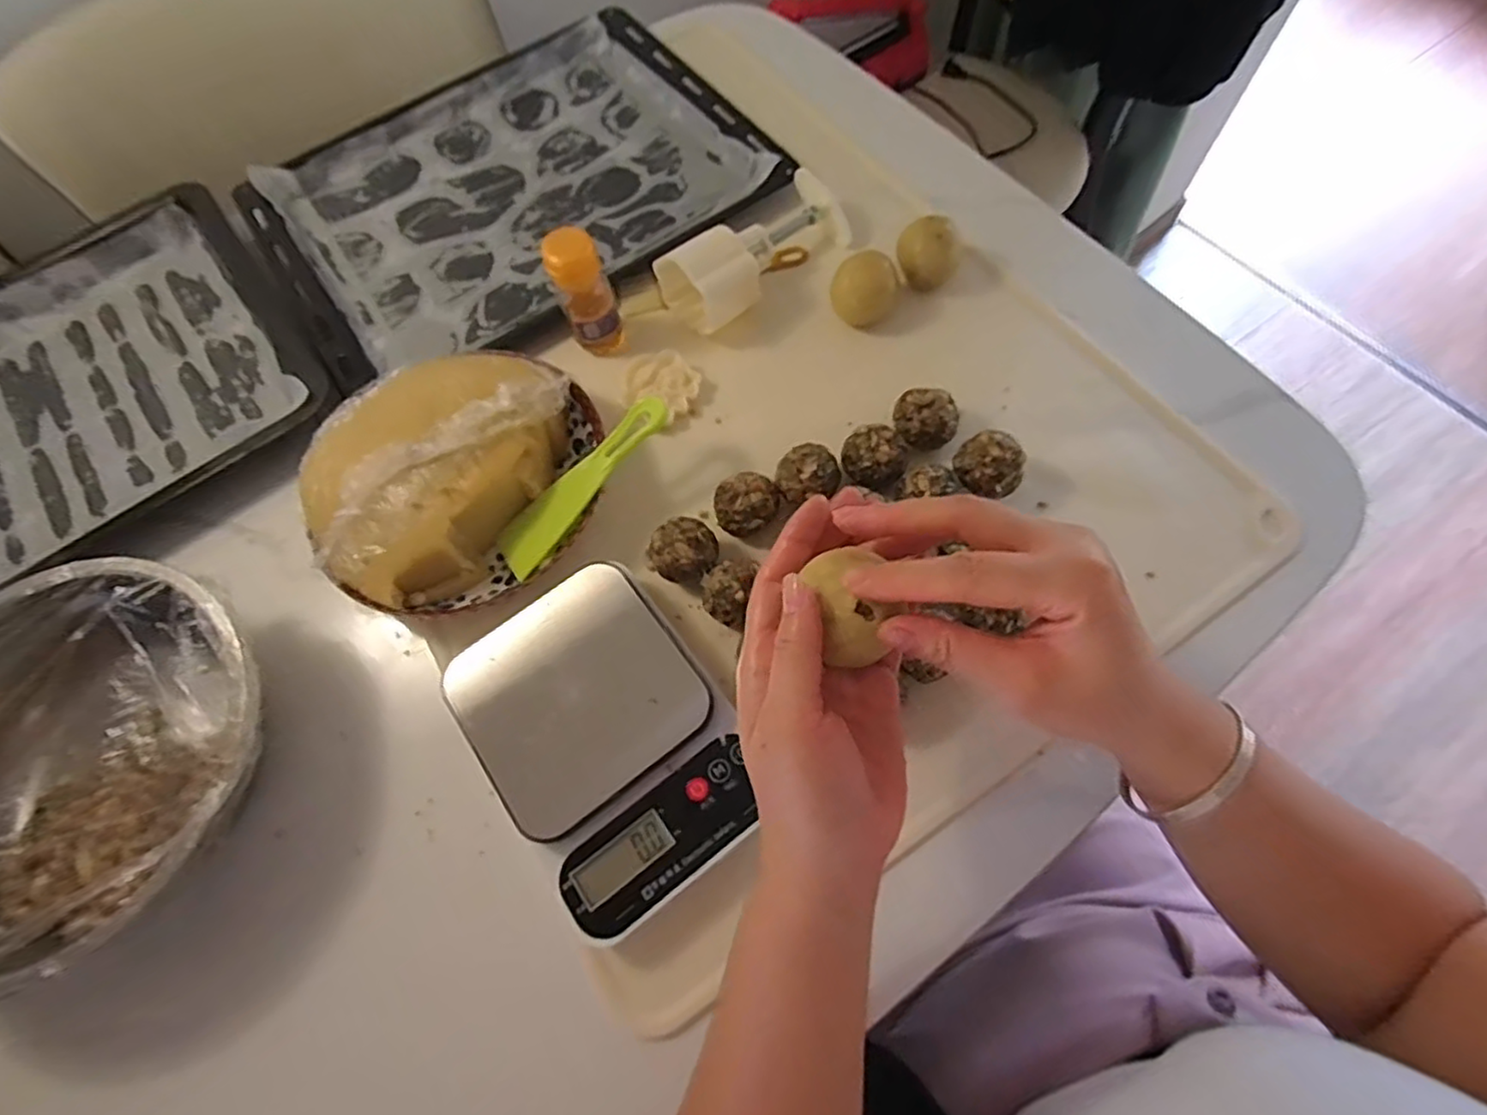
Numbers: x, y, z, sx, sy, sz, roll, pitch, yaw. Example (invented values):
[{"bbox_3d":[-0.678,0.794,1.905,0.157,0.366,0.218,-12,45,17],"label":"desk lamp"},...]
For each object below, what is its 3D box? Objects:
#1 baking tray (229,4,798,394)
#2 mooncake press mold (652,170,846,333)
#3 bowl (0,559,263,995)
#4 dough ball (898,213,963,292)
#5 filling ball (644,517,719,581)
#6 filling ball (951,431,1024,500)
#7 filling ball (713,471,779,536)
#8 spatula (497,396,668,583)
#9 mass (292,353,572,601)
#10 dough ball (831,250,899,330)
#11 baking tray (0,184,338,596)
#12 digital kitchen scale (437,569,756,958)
[{"bbox_3d":[-0.197,-0.319,0.581,0.391,0.026,0.294,-33,70,-10],"label":"baking tray"},{"bbox_3d":[0.012,-0.233,0.509,0.149,0.061,0.070,-38,71,-12],"label":"mooncake press mold"},{"bbox_3d":[-0.363,0.109,0.374,0.208,0.081,0.202,-1,68,2],"label":"bowl"},{"bbox_3d":[0.140,-0.228,0.508,0.043,0.044,0.043,-1,68,2],"label":"dough ball"},{"bbox_3d":[-0.036,-0.001,0.425,0.039,0.038,0.036,-1,68,2],"label":"filling ball"},{"bbox_3d":[0.155,-0.054,0.436,0.042,0.044,0.034,29,72,14],"label":"filling ball"},{"bbox_3d":[0.002,-0.029,0.435,0.039,0.043,0.033,-4,68,1],"label":"filling ball"},{"bbox_3d":[-0.101,-0.048,0.433,0.035,0.009,0.138,43,89,18],"label":"spatula"},{"bbox_3d":[-0.202,-0.064,0.447,0.132,0.072,0.186,30,72,14],"label":"mass"},{"bbox_3d":[0.088,-0.192,0.498,0.047,0.043,0.039,10,69,7],"label":"dough ball"},{"bbox_3d":[-0.515,-0.098,0.496,0.370,0.041,0.311,-37,71,-12],"label":"baking tray"},{"bbox_3d":[-0.074,0.099,0.377,0.122,0.038,0.169,-37,71,-12],"label":"digital kitchen scale"}]

